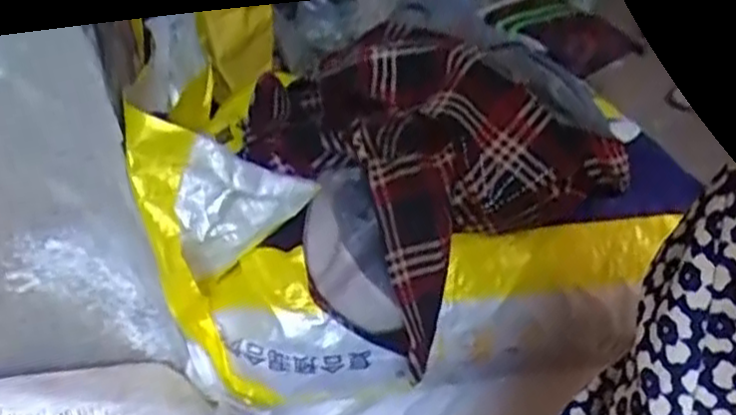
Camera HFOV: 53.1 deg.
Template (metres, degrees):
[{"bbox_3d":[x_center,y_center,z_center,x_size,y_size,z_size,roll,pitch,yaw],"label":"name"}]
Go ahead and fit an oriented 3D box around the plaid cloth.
[{"bbox_3d":[0.034,-0.033,0.549,0.195,0.149,0.222,-26,36,-29],"label":"plaid cloth"}]

